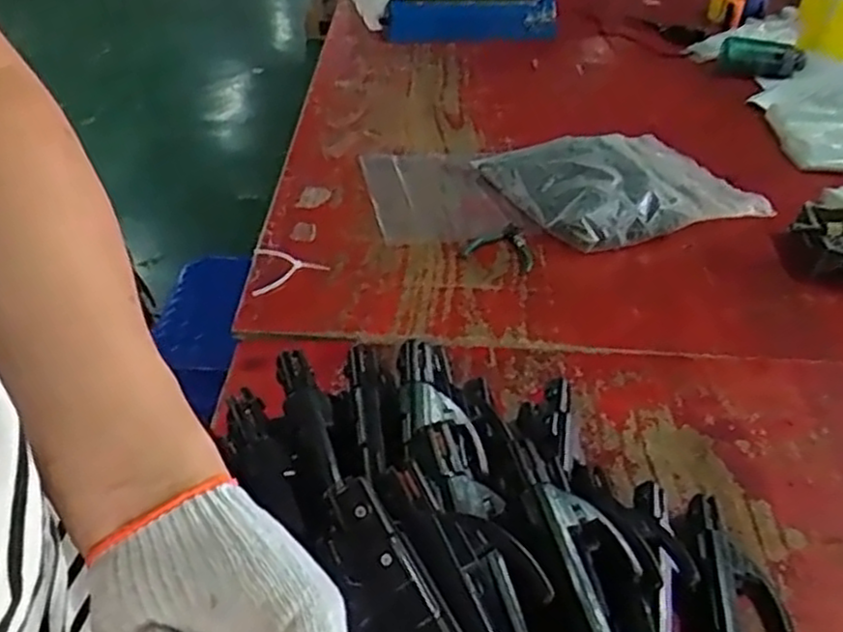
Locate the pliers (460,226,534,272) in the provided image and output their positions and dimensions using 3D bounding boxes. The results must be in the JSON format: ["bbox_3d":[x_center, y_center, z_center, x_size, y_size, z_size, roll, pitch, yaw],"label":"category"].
[{"bbox_3d":[0.112,-0.104,1.053,0.097,0.014,0.100,10,39,8],"label":"pliers"}]

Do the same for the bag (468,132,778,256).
[{"bbox_3d":[0.322,-0.219,1.180,0.377,0.068,0.290,-15,42,-22],"label":"bag"}]

